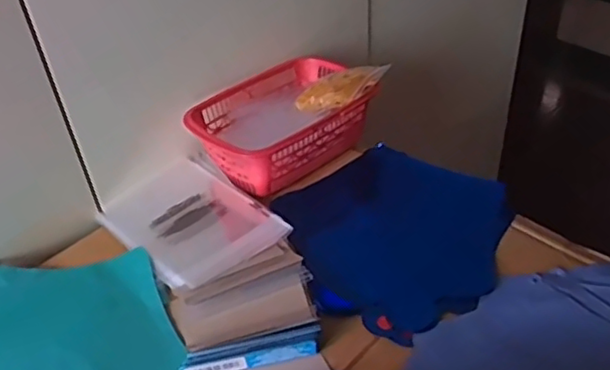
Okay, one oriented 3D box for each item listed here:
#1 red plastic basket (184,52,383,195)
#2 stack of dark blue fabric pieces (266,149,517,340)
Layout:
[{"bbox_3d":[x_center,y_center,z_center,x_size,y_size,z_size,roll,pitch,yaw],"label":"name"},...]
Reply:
[{"bbox_3d":[-0.027,-0.074,0.757,0.213,0.070,0.148,-30,46,-26],"label":"red plastic basket"},{"bbox_3d":[0.092,0.046,0.659,0.231,0.021,0.223,-29,44,-26],"label":"stack of dark blue fabric pieces"}]

